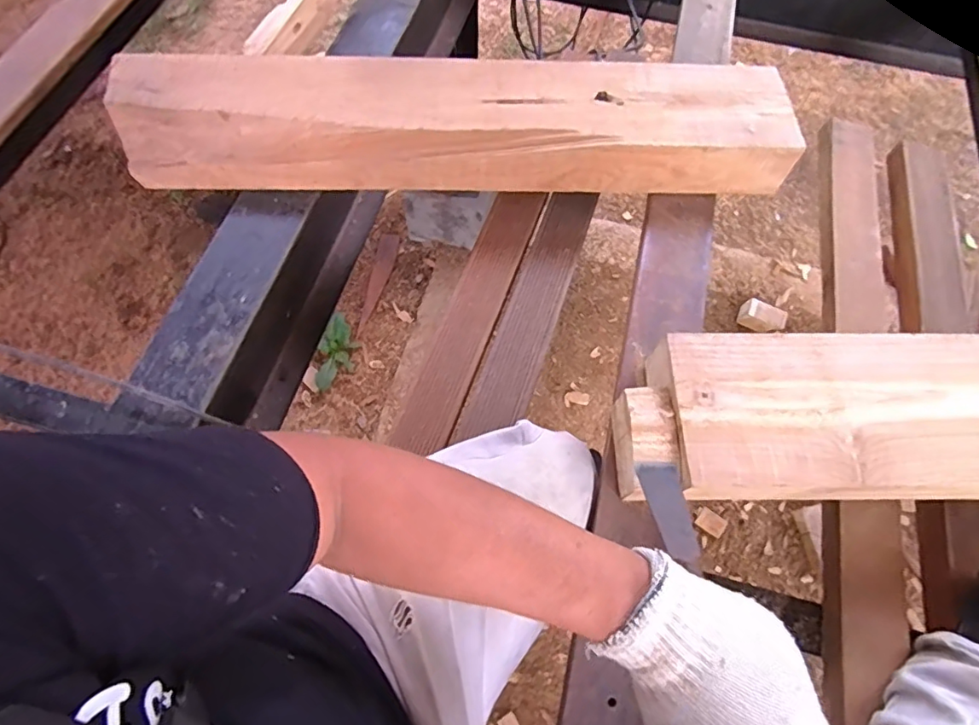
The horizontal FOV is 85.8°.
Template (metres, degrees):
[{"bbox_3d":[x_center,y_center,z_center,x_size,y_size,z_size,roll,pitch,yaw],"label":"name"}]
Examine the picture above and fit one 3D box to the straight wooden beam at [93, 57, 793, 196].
[{"bbox_3d":[-0.046,-0.321,0.707,0.872,0.081,0.182,0,65,-1],"label":"straight wooden beam"}]

